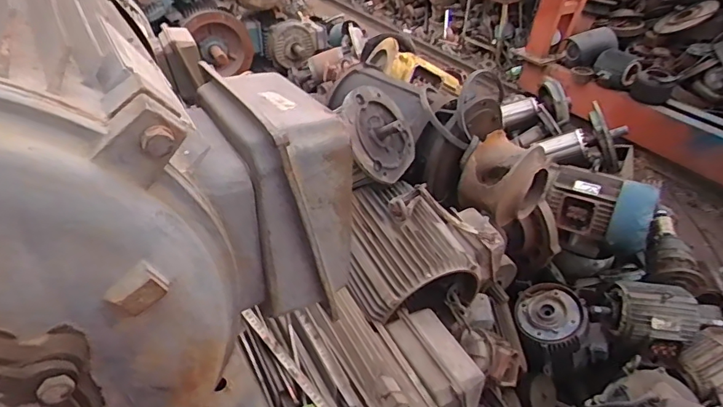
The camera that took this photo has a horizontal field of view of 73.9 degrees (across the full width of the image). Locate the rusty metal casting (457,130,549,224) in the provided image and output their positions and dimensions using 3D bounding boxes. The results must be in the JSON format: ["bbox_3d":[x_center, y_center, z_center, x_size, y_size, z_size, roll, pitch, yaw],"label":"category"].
[{"bbox_3d":[0.372,-0.069,1.255,0.180,0.191,0.168,-24,41,-29],"label":"rusty metal casting"}]

